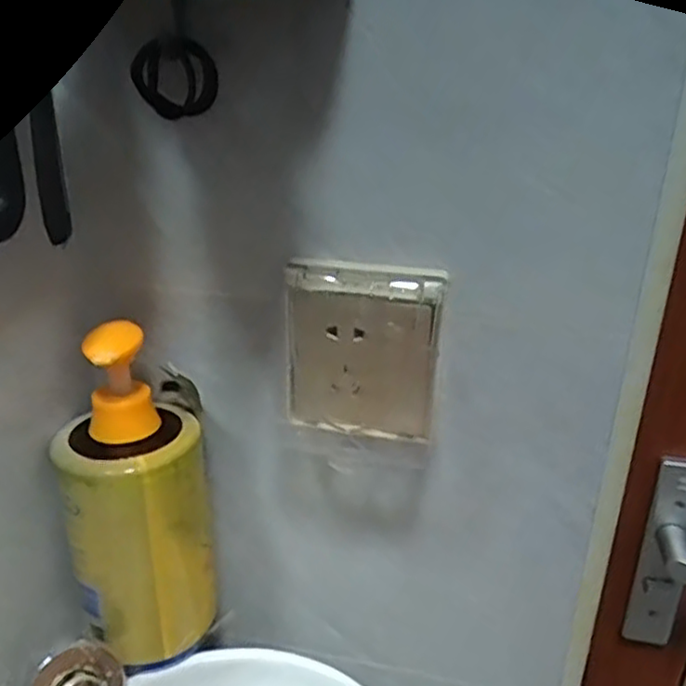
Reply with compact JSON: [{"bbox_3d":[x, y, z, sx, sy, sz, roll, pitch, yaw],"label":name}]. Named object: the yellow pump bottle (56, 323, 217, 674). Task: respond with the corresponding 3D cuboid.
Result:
[{"bbox_3d":[-0.135,0.098,0.460,0.093,0.216,0.088,-5,25,-17],"label":"yellow pump bottle"}]

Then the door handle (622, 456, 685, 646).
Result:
[{"bbox_3d":[0.299,0.187,0.529,0.139,0.173,0.051,10,25,17],"label":"door handle"}]

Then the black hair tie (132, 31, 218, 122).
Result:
[{"bbox_3d":[-0.089,-0.138,0.364,0.049,0.039,0.010,-2,26,18],"label":"black hair tie"}]

